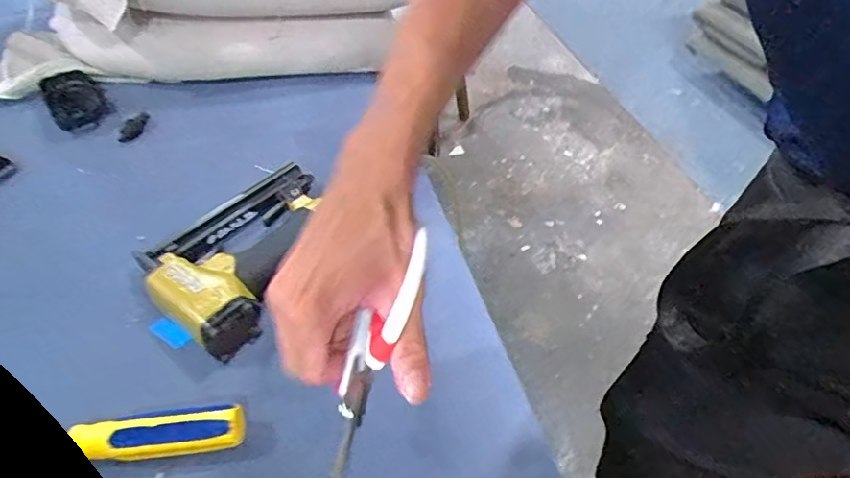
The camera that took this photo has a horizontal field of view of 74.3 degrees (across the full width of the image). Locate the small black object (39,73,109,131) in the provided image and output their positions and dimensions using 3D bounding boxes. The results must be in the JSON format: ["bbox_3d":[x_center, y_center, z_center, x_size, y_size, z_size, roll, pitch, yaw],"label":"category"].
[{"bbox_3d":[-0.435,-0.173,0.696,0.061,0.017,0.121,-25,51,-24],"label":"small black object"}]

